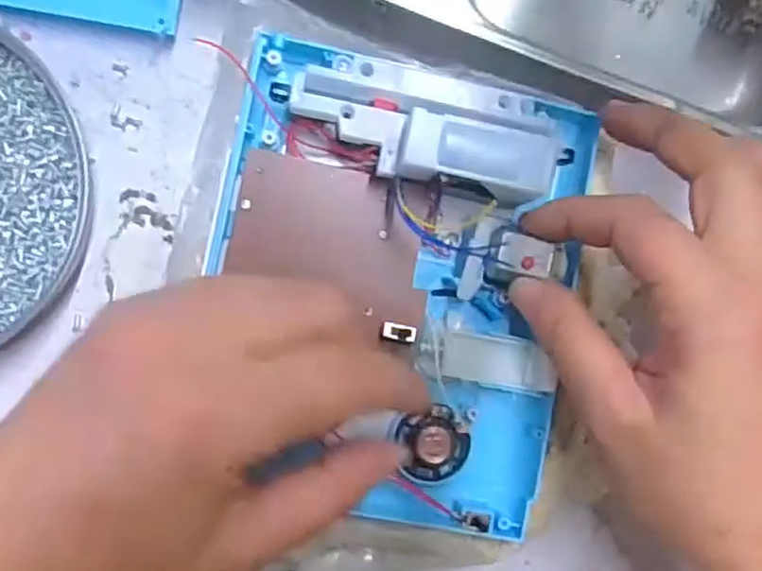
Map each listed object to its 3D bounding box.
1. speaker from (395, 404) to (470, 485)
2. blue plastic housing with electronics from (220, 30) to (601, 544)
[{"bbox_3d":[0.020,0.060,0.259,0.026,0.006,0.027,0,92,-3],"label":"speaker"},{"bbox_3d":[0.006,0.004,0.249,0.126,0.035,0.159,10,91,-3],"label":"blue plastic housing with electronics"}]

